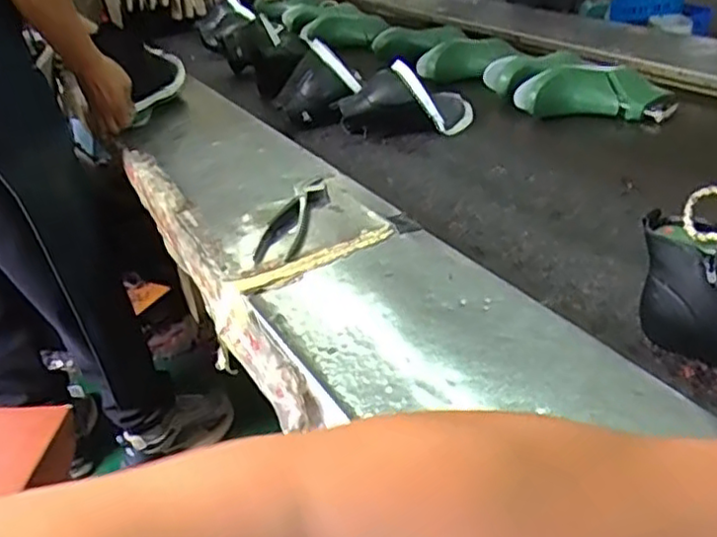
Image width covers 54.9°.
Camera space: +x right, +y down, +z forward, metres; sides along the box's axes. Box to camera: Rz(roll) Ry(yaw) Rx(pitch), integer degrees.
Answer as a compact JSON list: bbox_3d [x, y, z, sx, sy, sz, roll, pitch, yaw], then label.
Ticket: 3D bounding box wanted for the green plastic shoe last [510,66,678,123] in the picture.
[{"bbox_3d":[0.394,-0.285,1.153,0.256,0.095,0.074,-1,31,10],"label":"green plastic shoe last"}]

